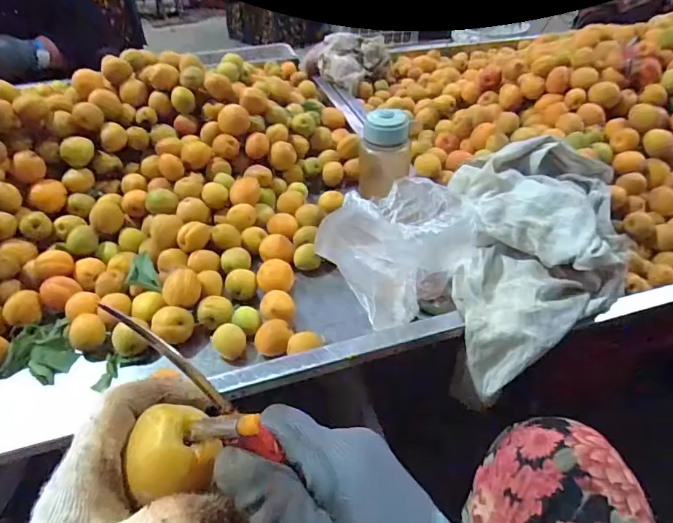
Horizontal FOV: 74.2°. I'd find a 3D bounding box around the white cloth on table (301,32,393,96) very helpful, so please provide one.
[{"bbox_3d":[0.030,-0.526,1.164,0.240,0.096,0.195,3,43,4],"label":"white cloth on table"}]

